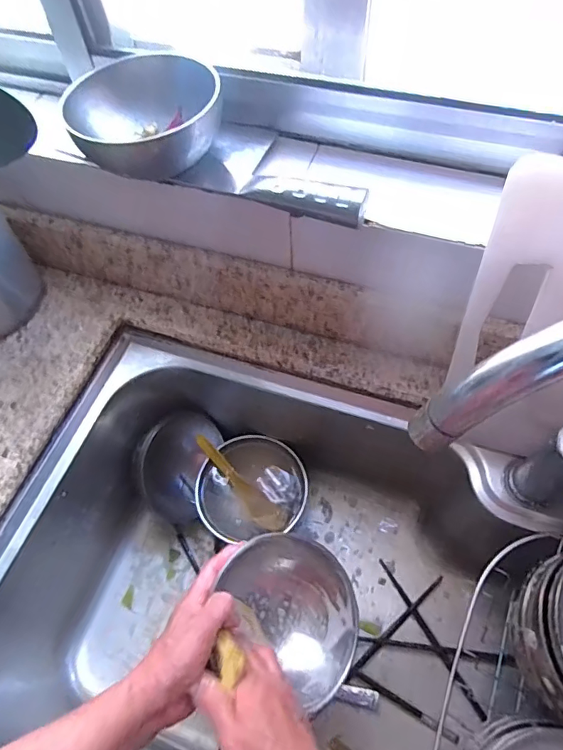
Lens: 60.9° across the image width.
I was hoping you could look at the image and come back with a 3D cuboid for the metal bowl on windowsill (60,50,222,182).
[{"bbox_3d":[-0.119,-0.228,0.427,0.129,0.054,0.113,-20,61,-8],"label":"metal bowl on windowsill"}]

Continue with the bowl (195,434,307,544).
[{"bbox_3d":[-0.039,0.155,0.654,0.138,0.066,0.133,-1,60,3],"label":"bowl"}]

